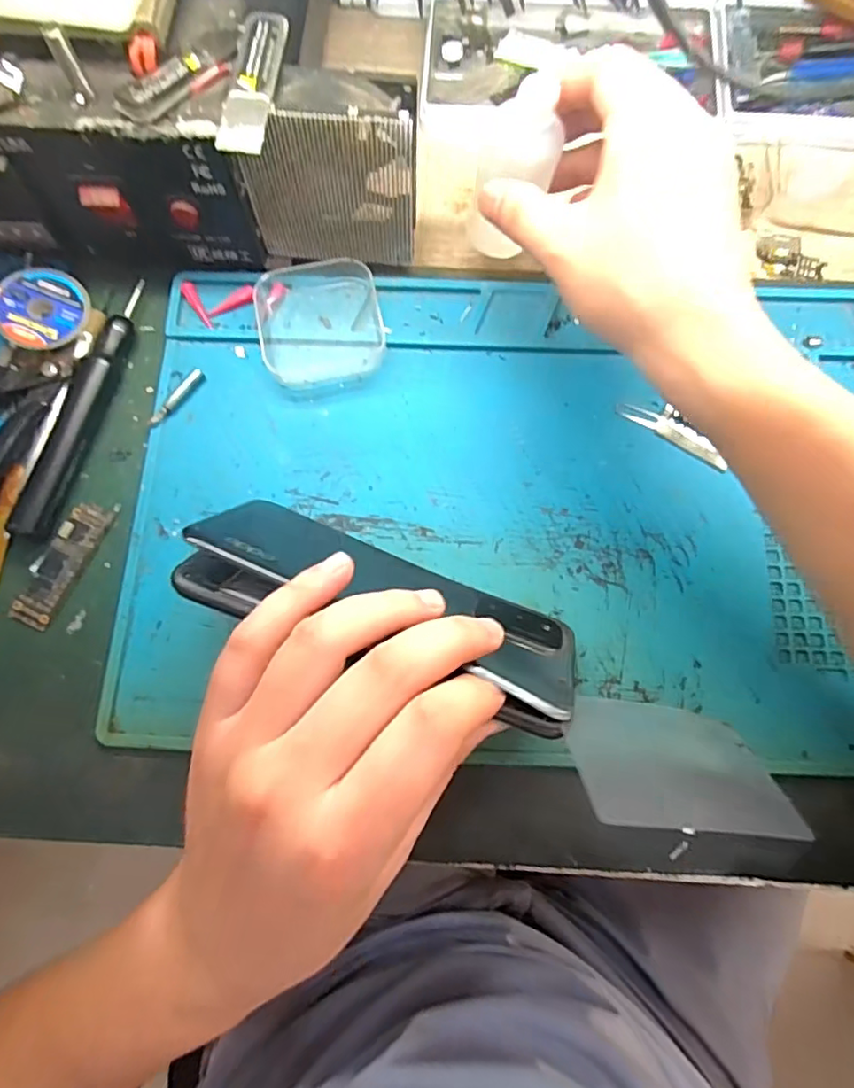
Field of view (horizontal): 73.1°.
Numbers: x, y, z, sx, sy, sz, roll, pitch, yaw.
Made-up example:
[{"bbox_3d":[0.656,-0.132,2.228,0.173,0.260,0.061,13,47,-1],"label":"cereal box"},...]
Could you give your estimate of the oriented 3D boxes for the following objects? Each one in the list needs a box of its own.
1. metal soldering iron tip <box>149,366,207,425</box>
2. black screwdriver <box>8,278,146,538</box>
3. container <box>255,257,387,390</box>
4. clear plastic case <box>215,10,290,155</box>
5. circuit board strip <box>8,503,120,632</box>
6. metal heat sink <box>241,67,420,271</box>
[{"bbox_3d":[-0.131,-0.077,0.300,0.008,0.004,0.038,41,80,9],"label":"metal soldering iron tip"},{"bbox_3d":[-0.177,-0.072,0.295,0.016,0.012,0.143,14,77,4],"label":"black screwdriver"},{"bbox_3d":[-0.056,-0.117,0.303,0.063,0.017,0.065,-11,77,-2],"label":"container"},{"bbox_3d":[-0.072,-0.191,0.240,0.018,0.007,0.065,7,77,2],"label":"clear plastic case"},{"bbox_3d":[-0.178,0.008,0.281,0.020,0.004,0.066,25,78,6],"label":"circuit board strip"},{"bbox_3d":[-0.046,-0.176,0.282,0.080,0.085,0.028,-4,76,-1],"label":"metal heat sink"}]

